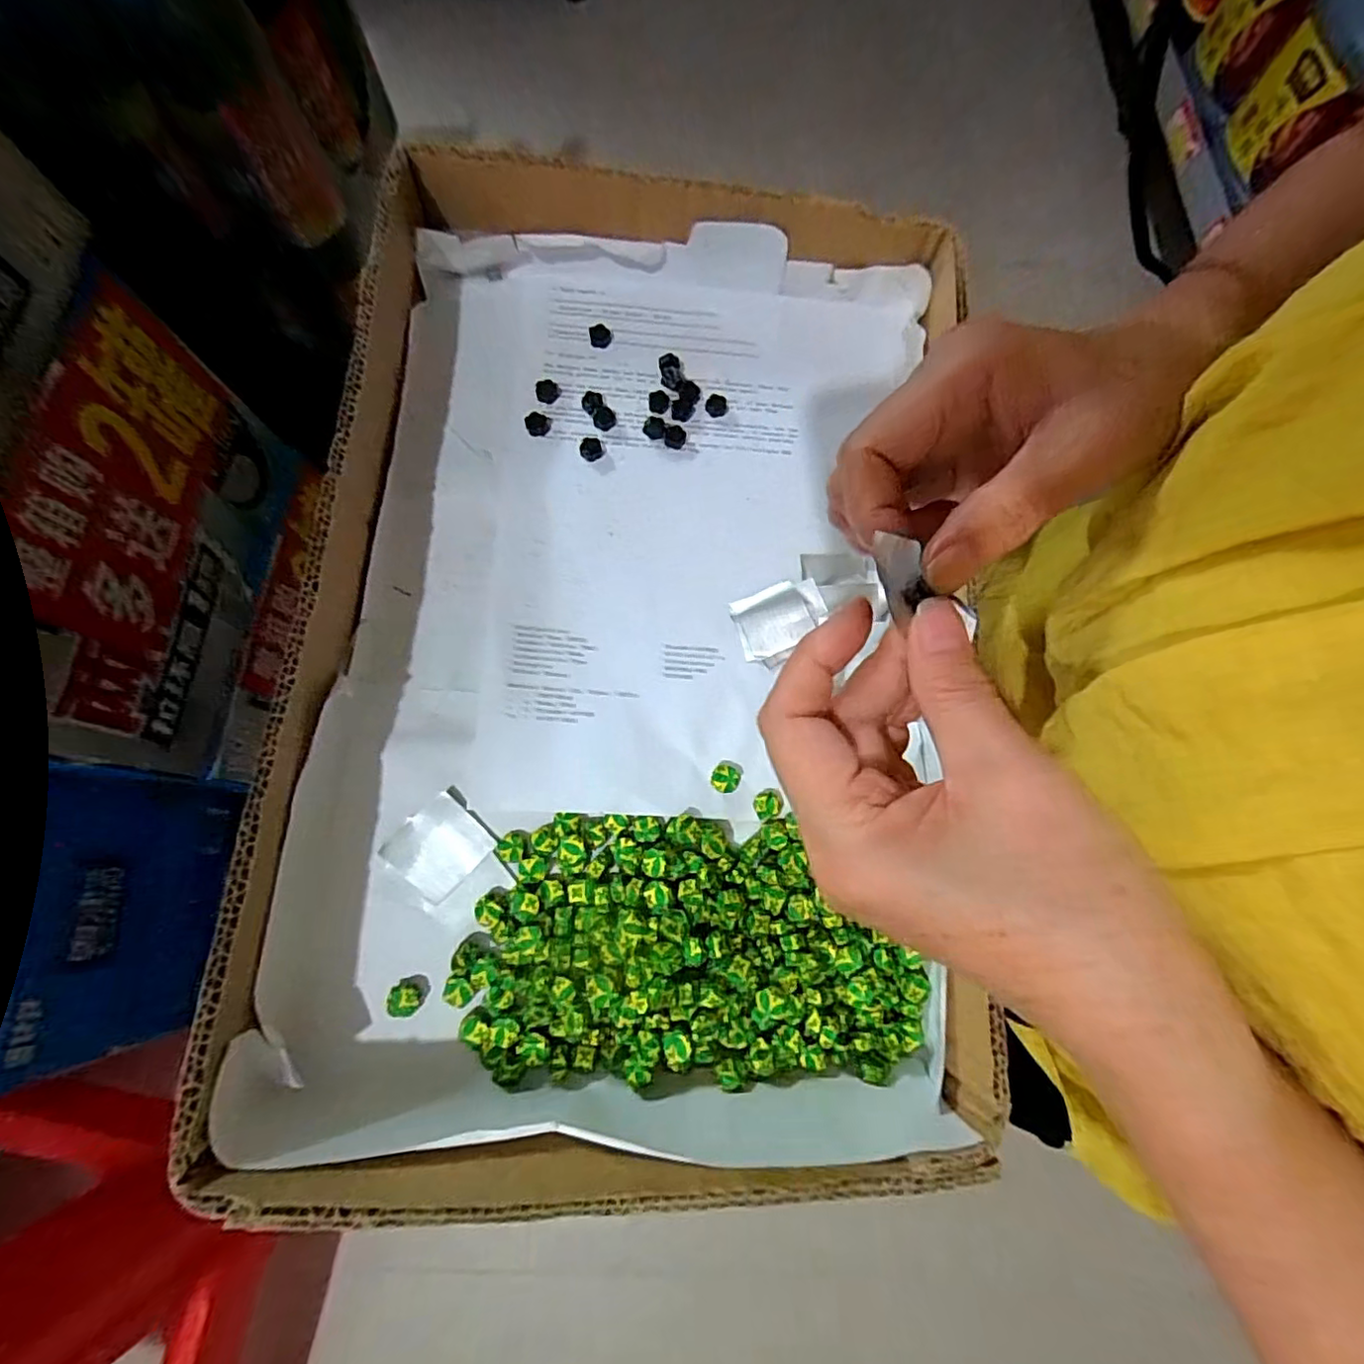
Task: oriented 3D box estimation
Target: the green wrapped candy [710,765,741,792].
[{"bbox_3d":[0.020,0.045,0.284,0.013,0.006,0.013,0,75,2],"label":"green wrapped candy"}]

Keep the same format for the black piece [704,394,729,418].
[{"bbox_3d":[0.019,-0.150,0.331,0.012,0.008,0.009,0,75,2],"label":"black piece"}]

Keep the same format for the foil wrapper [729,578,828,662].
[{"bbox_3d":[0.050,-0.034,0.312,0.047,0.004,0.034,-23,75,-4],"label":"foil wrapper"}]

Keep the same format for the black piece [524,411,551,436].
[{"bbox_3d":[-0.076,-0.135,0.319,0.012,0.005,0.012,0,75,2],"label":"black piece"}]

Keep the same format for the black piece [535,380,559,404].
[{"bbox_3d":[-0.072,-0.156,0.326,0.011,0.005,0.013,-14,75,-2],"label":"black piece"}]

